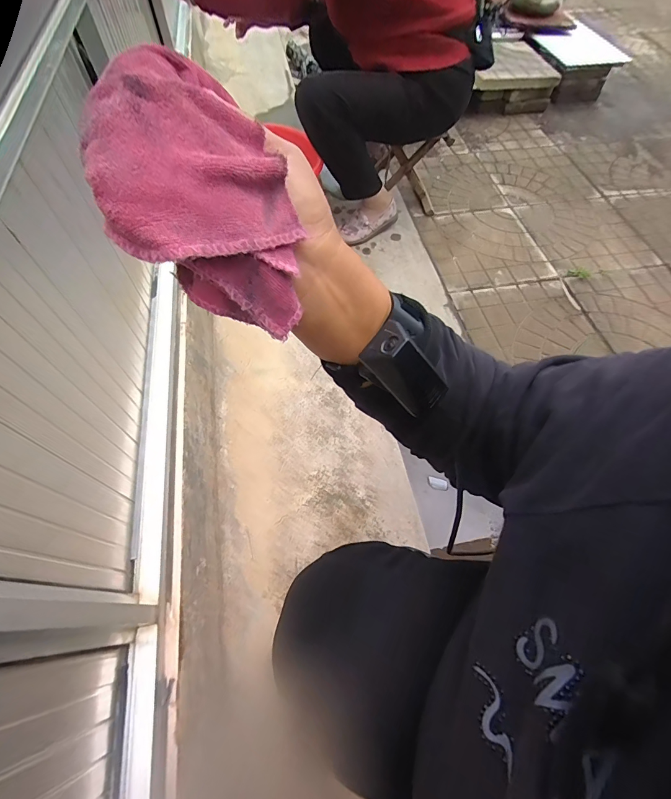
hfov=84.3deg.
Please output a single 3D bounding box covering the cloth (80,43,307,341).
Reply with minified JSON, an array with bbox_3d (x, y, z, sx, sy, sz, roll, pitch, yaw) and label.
[{"bbox_3d":[-0.072,-0.114,0.203,0.084,0.082,0.134,-14,62,-9],"label":"cloth"}]

